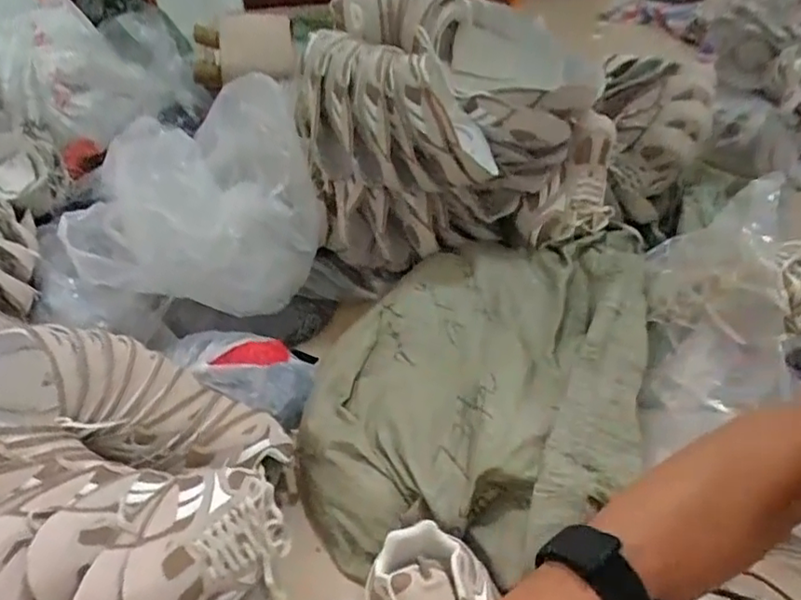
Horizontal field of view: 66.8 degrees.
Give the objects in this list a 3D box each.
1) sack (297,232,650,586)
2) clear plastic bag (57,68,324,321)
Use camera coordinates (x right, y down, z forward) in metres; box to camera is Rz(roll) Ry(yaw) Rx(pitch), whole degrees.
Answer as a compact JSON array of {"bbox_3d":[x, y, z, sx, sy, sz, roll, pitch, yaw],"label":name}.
[{"bbox_3d":[0.123,0.105,0.934,0.460,0.164,0.612,7,38,17],"label":"sack"},{"bbox_3d":[-0.391,-0.172,1.111,0.460,0.268,0.347,-17,38,-15],"label":"clear plastic bag"}]

